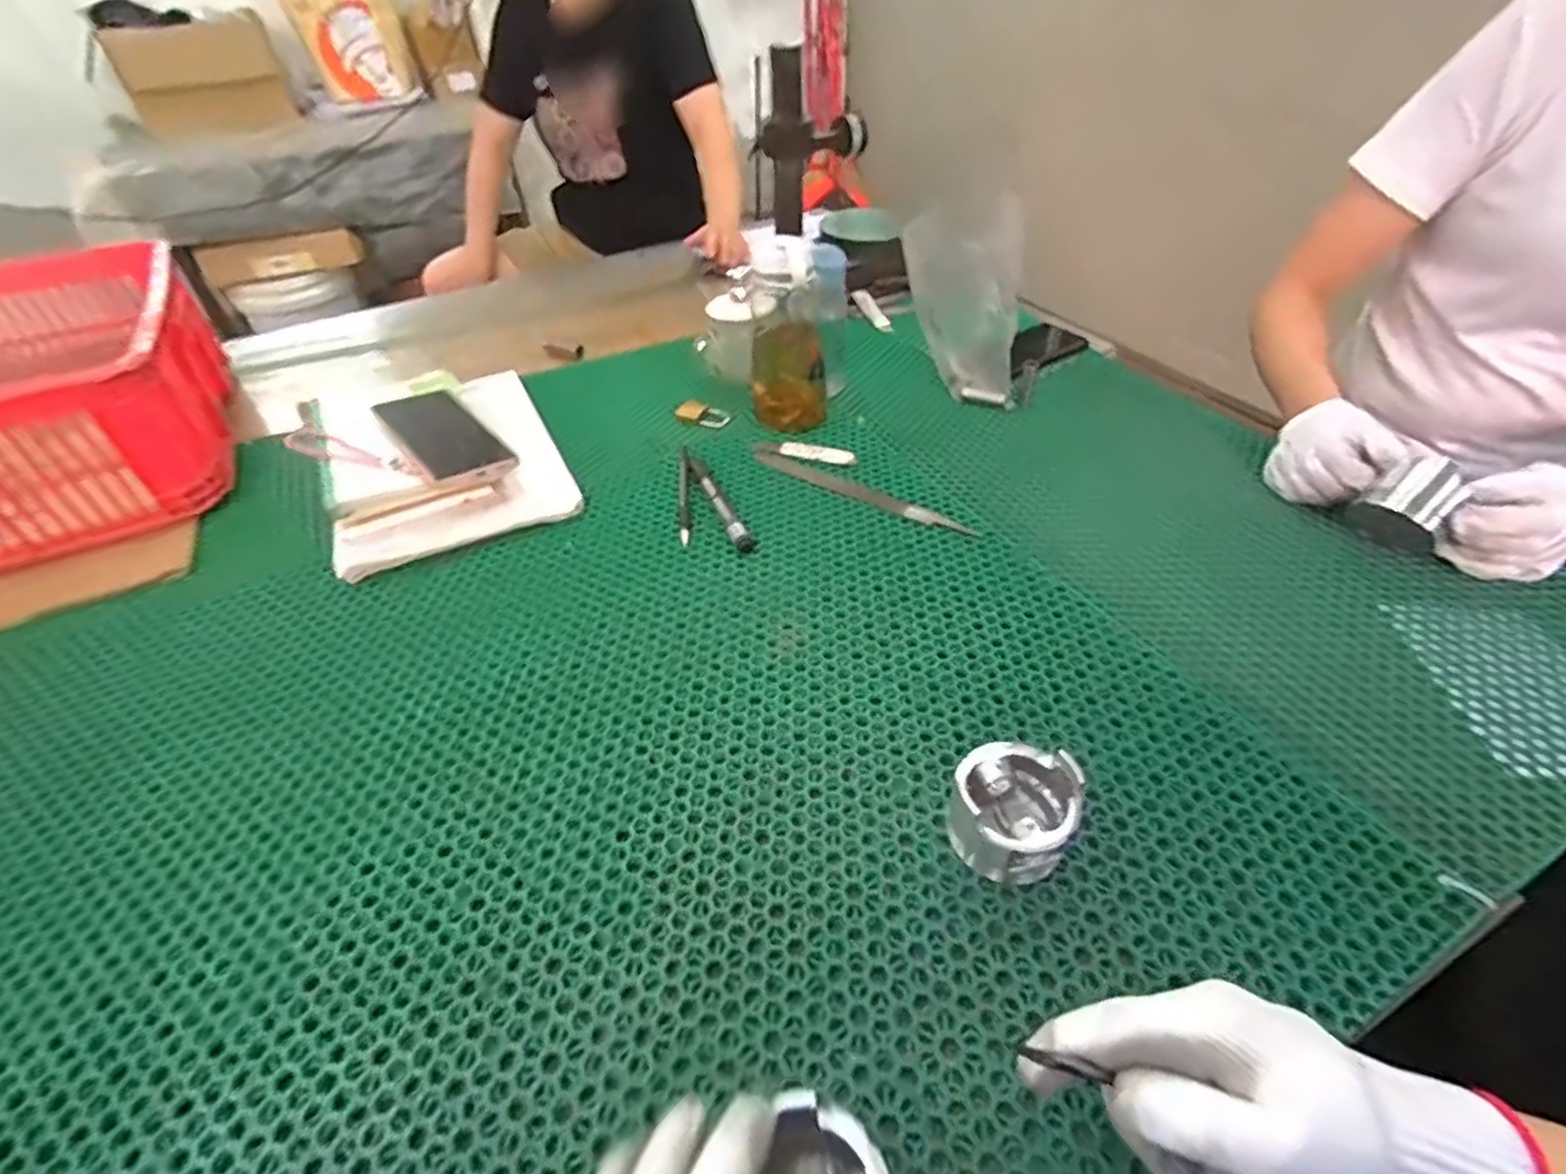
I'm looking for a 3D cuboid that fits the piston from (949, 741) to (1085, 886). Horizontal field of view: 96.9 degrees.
[{"bbox_3d":[0.127,0.125,0.383,0.061,0.051,0.063,8,43,11],"label":"piston"}]

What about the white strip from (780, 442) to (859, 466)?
[{"bbox_3d":[0.035,-0.135,0.703,0.078,0.010,0.015,9,45,12],"label":"white strip"}]

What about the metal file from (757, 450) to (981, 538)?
[{"bbox_3d":[0.067,-0.092,0.653,0.240,0.005,0.022,26,49,28],"label":"metal file"}]

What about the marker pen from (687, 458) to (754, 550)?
[{"bbox_3d":[-0.059,-0.078,0.632,0.019,0.016,0.135,-19,44,-17],"label":"marker pen"}]

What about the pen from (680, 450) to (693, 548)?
[{"bbox_3d":[-0.093,-0.093,0.659,0.011,0.018,0.145,-5,43,-3],"label":"pen"}]

